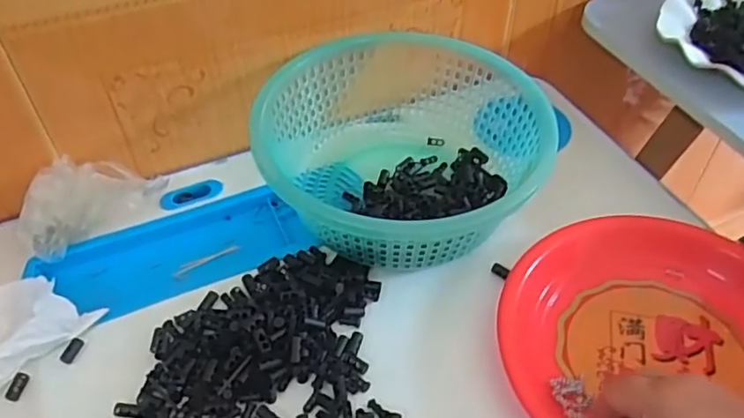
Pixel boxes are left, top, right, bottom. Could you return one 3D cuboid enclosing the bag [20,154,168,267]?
[{"bbox_3d":[-0.237,-0.012,0.520,0.112,0.049,0.057,-24,51,-20],"label":"bag"}]

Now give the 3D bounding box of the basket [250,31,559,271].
[{"bbox_3d":[0.026,-0.056,0.525,0.231,0.082,0.208,2,47,3],"label":"basket"}]

